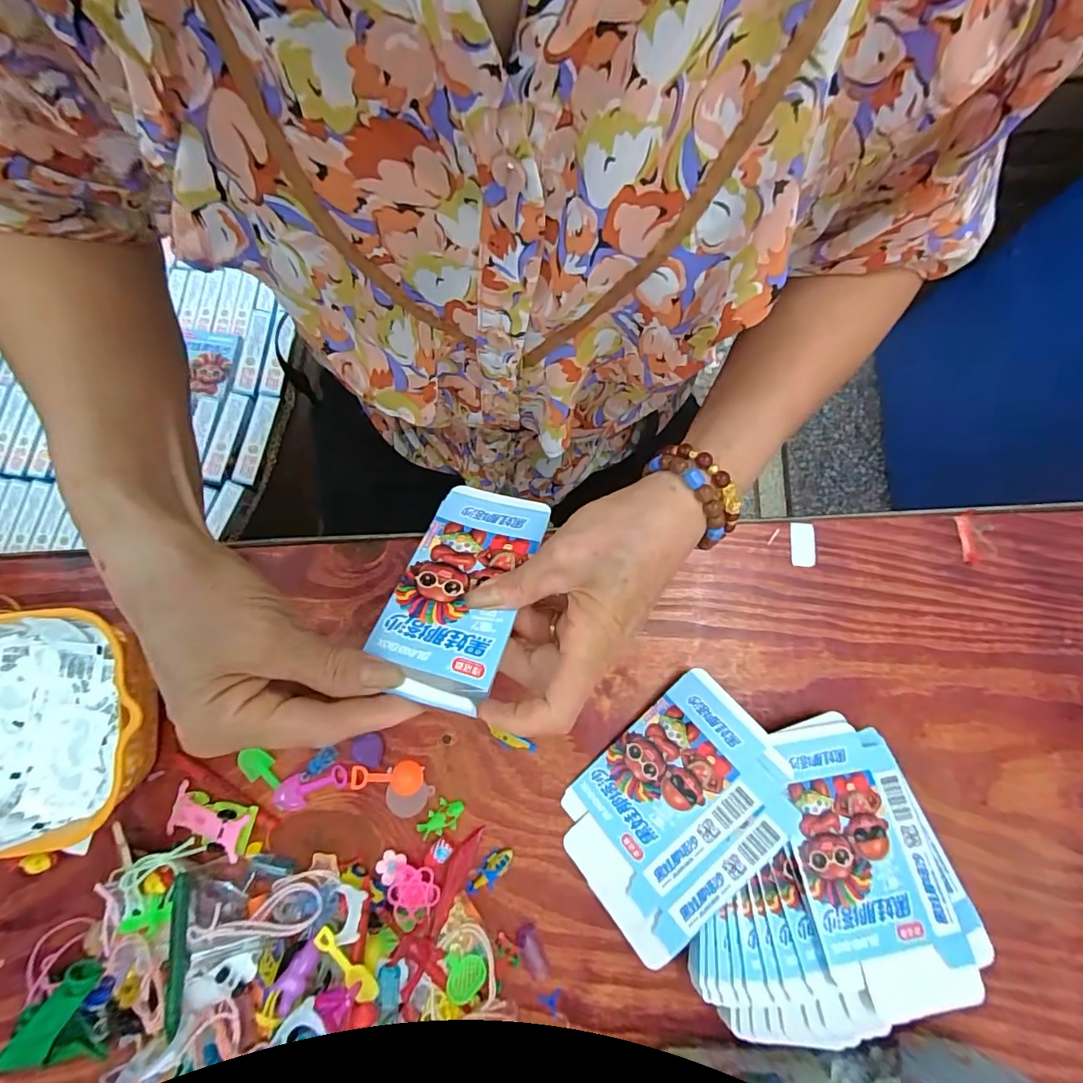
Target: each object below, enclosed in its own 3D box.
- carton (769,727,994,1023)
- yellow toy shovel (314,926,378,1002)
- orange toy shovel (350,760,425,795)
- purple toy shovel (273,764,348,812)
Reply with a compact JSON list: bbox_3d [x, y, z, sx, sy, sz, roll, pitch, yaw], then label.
[{"bbox_3d":[0.197,0.189,0.301,0.092,0.010,0.144,-7,68,-8],"label":"carton"},{"bbox_3d":[-0.116,0.251,0.297,0.047,0.009,0.012,42,84,6],"label":"yellow toy shovel"},{"bbox_3d":[-0.105,0.160,0.345,0.049,0.005,0.021,5,80,1],"label":"orange toy shovel"},{"bbox_3d":[-0.158,0.166,0.339,0.050,0.014,0.022,-25,80,-4],"label":"purple toy shovel"}]

